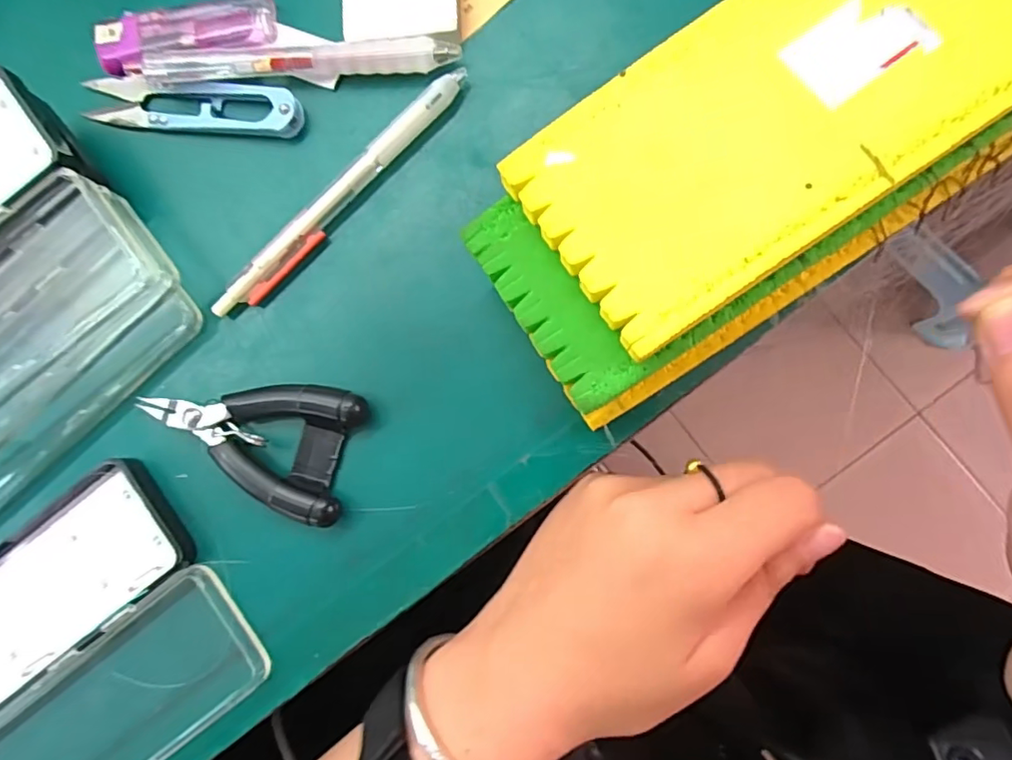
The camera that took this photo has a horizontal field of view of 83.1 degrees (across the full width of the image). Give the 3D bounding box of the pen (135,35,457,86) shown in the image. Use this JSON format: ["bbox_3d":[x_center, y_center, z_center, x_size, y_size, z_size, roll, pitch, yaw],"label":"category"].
[{"bbox_3d":[-0.087,-0.134,0.239,0.133,0.007,0.014,0,87,5],"label":"pen"}]

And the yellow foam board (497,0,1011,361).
[{"bbox_3d":[0.157,-0.132,0.171,0.332,0.011,0.080,-34,84,3],"label":"yellow foam board"}]

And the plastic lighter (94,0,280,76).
[{"bbox_3d":[-0.140,-0.153,0.249,0.080,0.009,0.026,-11,86,5],"label":"plastic lighter"}]

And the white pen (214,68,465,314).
[{"bbox_3d":[-0.070,-0.077,0.239,0.013,0.010,0.138,44,91,6],"label":"white pen"}]

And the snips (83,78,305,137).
[{"bbox_3d":[-0.139,-0.121,0.250,0.103,0.014,0.022,9,88,6],"label":"snips"}]

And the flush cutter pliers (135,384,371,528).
[{"bbox_3d":[-0.106,0.022,0.233,0.091,0.013,0.053,15,88,6],"label":"flush cutter pliers"}]

